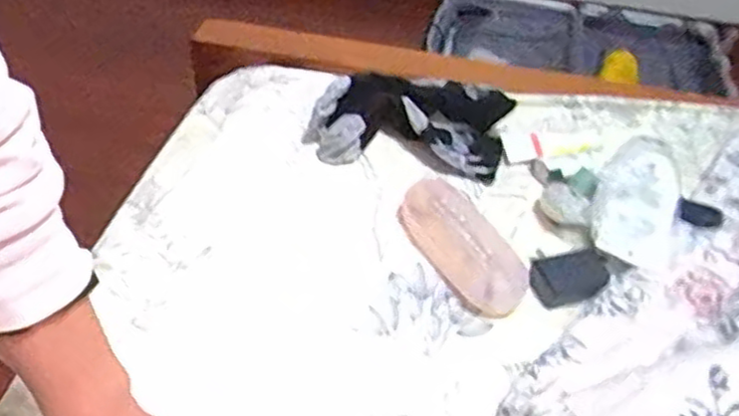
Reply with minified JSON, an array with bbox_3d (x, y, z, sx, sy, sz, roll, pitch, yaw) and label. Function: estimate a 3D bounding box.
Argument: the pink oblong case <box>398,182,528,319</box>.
[{"bbox_3d":[0.080,0.030,0.653,0.059,0.039,0.147,-18,49,-22],"label":"pink oblong case"}]

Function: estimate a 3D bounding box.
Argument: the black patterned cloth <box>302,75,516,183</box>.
[{"bbox_3d":[0.045,-0.104,0.775,0.210,0.051,0.136,8,44,2],"label":"black patterned cloth"}]

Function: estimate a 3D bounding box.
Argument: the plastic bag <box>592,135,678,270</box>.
[{"bbox_3d":[0.265,-0.012,0.706,0.079,0.034,0.166,18,46,13],"label":"plastic bag"}]

